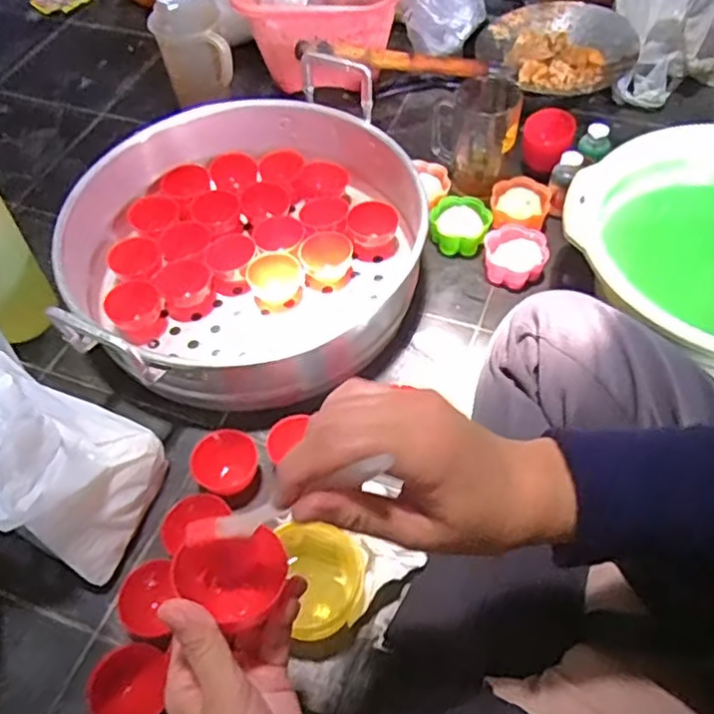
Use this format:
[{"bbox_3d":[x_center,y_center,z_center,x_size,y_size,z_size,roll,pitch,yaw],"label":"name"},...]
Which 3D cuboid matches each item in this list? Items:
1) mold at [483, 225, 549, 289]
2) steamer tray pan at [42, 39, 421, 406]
[{"bbox_3d":[0.169,-0.108,0.724,0.064,0.029,0.064,8,55,9],"label":"mold"},{"bbox_3d":[-0.108,-0.126,0.699,0.333,0.141,0.372,33,62,24],"label":"steamer tray pan"}]

